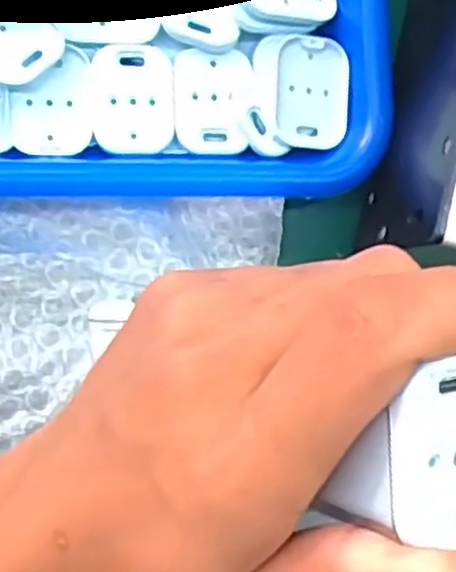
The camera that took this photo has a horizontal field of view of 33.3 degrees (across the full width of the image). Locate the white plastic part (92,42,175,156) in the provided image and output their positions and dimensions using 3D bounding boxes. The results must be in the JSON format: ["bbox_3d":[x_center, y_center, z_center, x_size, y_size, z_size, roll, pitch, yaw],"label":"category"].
[{"bbox_3d":[-0.033,-0.067,0.271,0.029,0.004,0.039,-1,87,-11],"label":"white plastic part"}]

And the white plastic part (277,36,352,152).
[{"bbox_3d":[0.031,-0.070,0.278,0.027,0.007,0.039,-1,87,-11],"label":"white plastic part"}]

